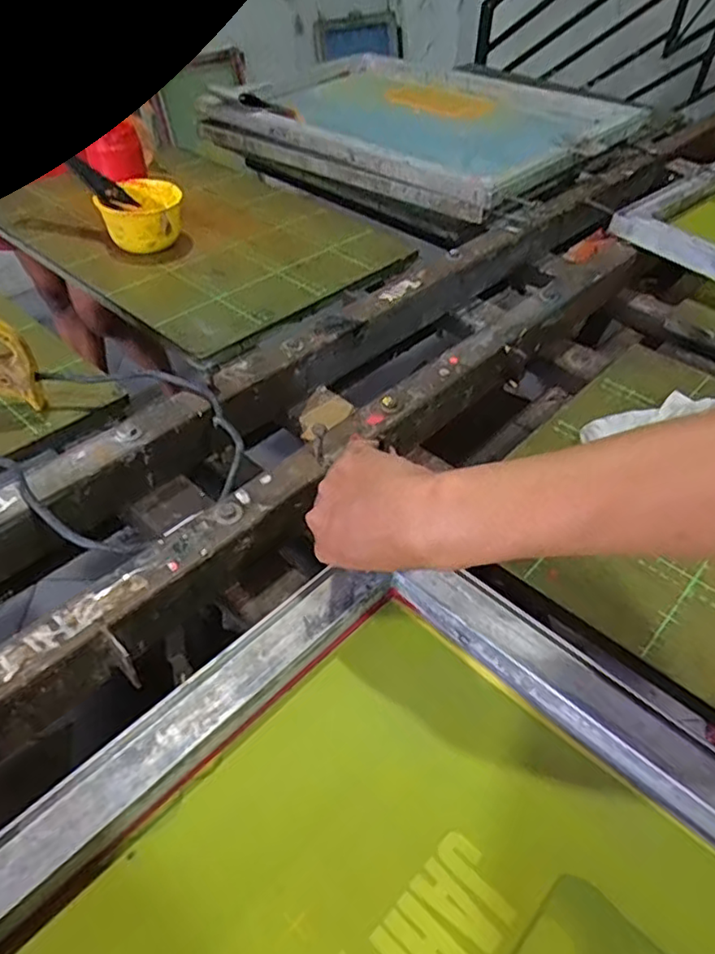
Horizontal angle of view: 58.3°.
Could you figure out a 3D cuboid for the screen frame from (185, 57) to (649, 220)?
[{"bbox_3d":[0.106,-0.618,1.113,0.619,0.061,0.437,33,57,31],"label":"screen frame"}]

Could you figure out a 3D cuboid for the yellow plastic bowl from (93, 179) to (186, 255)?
[{"bbox_3d":[-0.294,-0.356,0.879,0.088,0.071,0.089,2,44,-1],"label":"yellow plastic bowl"}]

